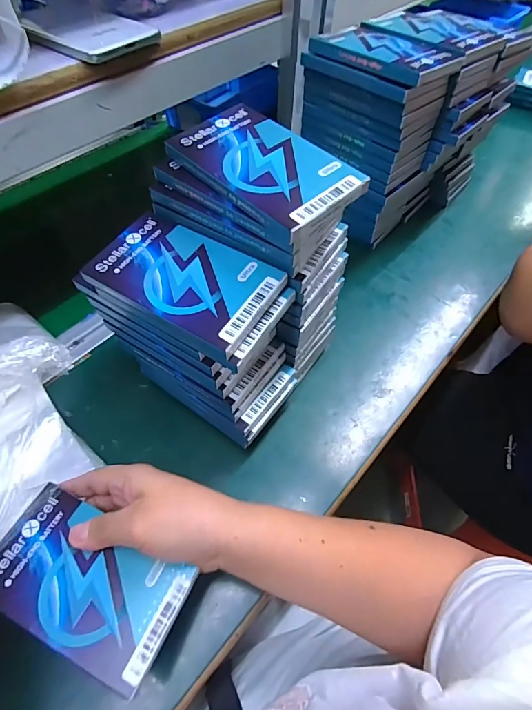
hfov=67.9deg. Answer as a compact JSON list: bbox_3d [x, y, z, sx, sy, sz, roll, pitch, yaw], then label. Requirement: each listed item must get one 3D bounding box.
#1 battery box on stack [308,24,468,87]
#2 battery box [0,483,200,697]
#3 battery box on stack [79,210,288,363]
[{"bbox_3d":[0.118,-0.303,0.395,0.133,0.015,0.076,39,63,23],"label":"battery box on stack"},{"bbox_3d":[-0.121,0.150,0.264,0.131,0.011,0.073,22,58,14],"label":"battery box"},{"bbox_3d":[-0.061,-0.055,0.289,0.127,0.015,0.080,28,59,17],"label":"battery box on stack"}]

